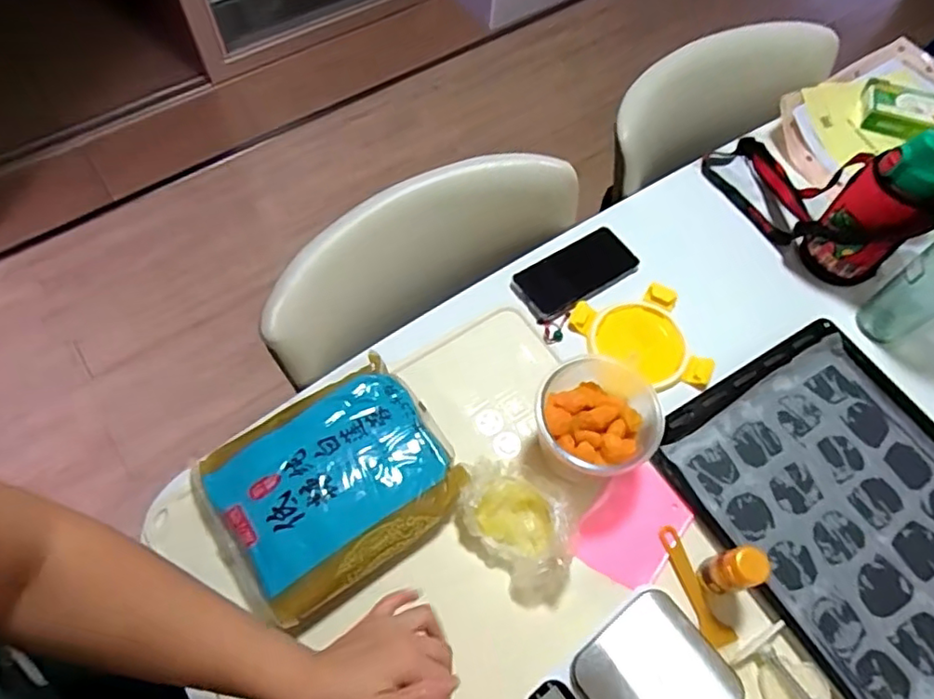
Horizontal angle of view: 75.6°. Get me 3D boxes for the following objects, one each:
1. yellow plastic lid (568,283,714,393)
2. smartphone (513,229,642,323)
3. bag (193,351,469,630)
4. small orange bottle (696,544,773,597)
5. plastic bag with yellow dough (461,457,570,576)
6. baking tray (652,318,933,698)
[{"bbox_3d":[0.214,-0.009,0.743,0.139,0.010,0.138,-14,63,-6],"label":"yellow plastic lid"},{"bbox_3d":[0.141,-0.099,0.782,0.161,0.012,0.077,-29,65,-14],"label":"smartphone"},{"bbox_3d":[-0.140,0.139,0.626,0.240,0.070,0.194,-31,68,-17],"label":"bag"},{"bbox_3d":[0.254,0.214,0.580,0.034,0.094,0.034,1,63,-2],"label":"small orange bottle"},{"bbox_3d":[0.048,0.177,0.614,0.110,0.063,0.104,9,62,3],"label":"plastic bag with yellow dough"},{"bbox_3d":[0.433,0.182,0.650,0.309,0.033,0.395,-29,65,-14],"label":"baking tray"}]

